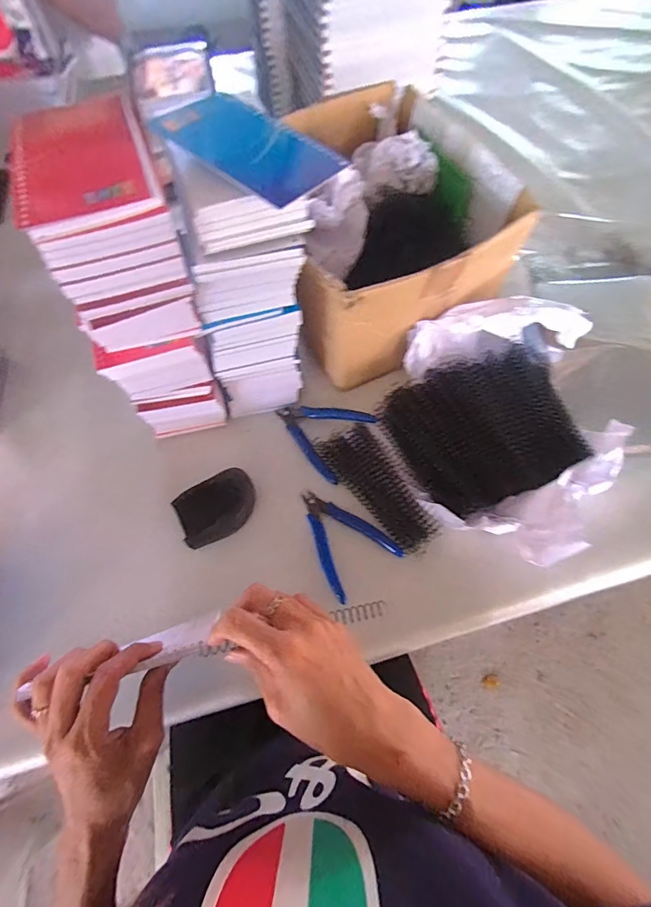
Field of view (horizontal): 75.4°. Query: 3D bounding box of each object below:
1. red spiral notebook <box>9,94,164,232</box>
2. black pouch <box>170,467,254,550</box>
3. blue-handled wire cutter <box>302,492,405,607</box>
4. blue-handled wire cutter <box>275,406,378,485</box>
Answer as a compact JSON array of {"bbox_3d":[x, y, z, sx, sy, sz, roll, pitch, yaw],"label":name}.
[{"bbox_3d":[-0.160,-0.194,0.276,0.081,0.015,0.122,-19,65,-7],"label":"red spiral notebook"},{"bbox_3d":[-0.113,0.055,0.441,0.081,0.026,0.061,-25,66,-10],"label":"black pouch"},{"bbox_3d":[0.016,0.082,0.437,0.079,0.010,0.111,-33,67,-13],"label":"blue-handled wire cutter"},{"bbox_3d":[0.008,-0.030,0.486,0.087,0.009,0.110,-33,67,-13],"label":"blue-handled wire cutter"}]

